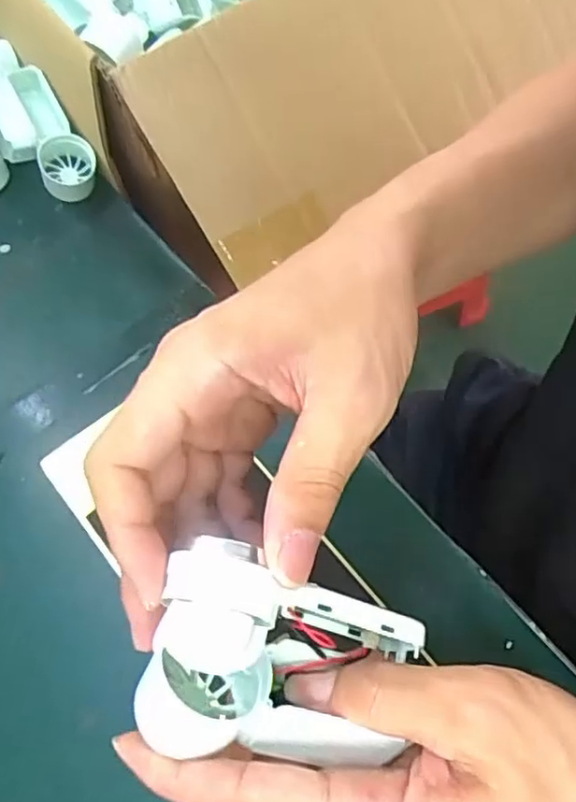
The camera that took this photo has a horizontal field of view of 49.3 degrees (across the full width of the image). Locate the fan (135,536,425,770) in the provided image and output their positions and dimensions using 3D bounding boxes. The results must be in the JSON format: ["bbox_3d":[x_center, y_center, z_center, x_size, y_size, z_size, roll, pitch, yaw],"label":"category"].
[{"bbox_3d":[-0.003,0.088,0.201,0.083,0.050,0.063,17,67,9],"label":"fan"}]

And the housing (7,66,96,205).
[{"bbox_3d":[-0.179,-0.204,0.483,0.042,0.039,0.104,-23,92,-9],"label":"housing"}]

